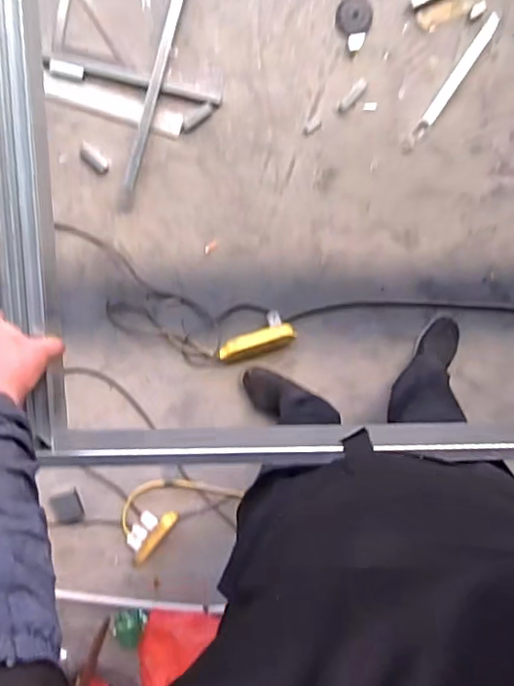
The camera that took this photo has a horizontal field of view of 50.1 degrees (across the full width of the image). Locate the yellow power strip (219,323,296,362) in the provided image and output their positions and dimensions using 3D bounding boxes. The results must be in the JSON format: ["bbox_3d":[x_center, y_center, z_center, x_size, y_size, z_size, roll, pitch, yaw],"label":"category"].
[{"bbox_3d":[0.001,0.003,1.405,0.202,0.041,0.063,-18,99,1],"label":"yellow power strip"}]

